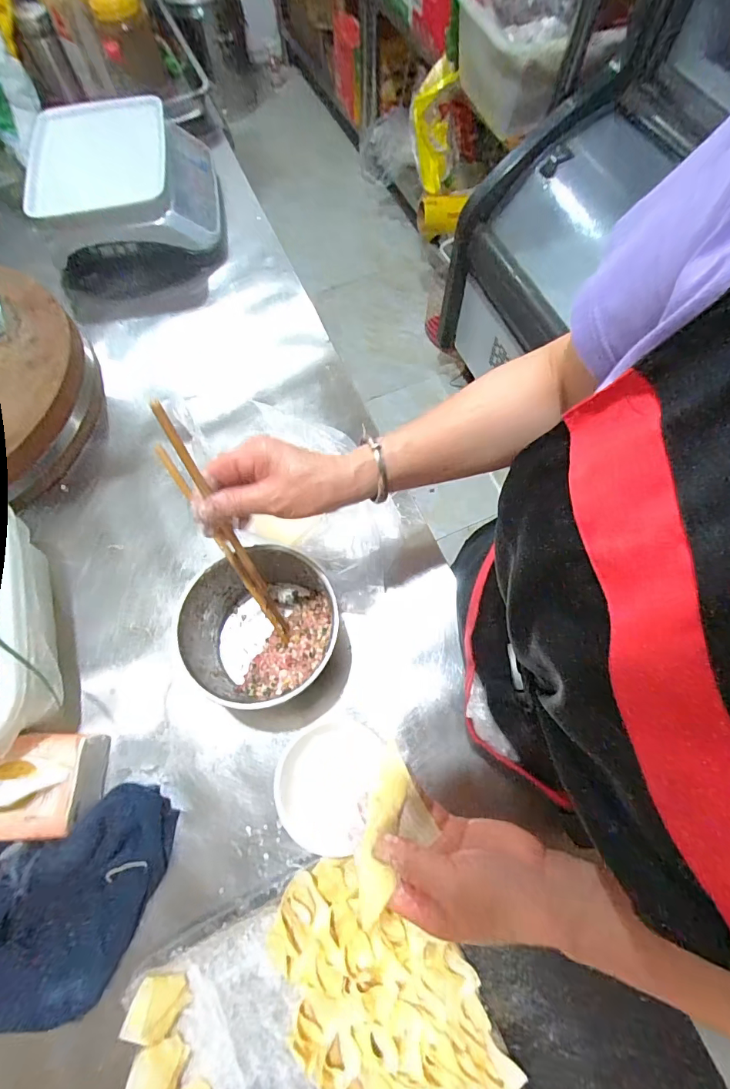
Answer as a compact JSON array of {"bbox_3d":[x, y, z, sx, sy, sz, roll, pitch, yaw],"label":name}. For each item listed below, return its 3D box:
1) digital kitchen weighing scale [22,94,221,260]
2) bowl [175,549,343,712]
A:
[{"bbox_3d":[-0.368,-0.574,0.678,0.246,0.089,0.225,-10,69,-4],"label":"digital kitchen weighing scale"},{"bbox_3d":[-0.113,0.096,0.485,0.146,0.118,0.152,0,69,0],"label":"bowl"}]

